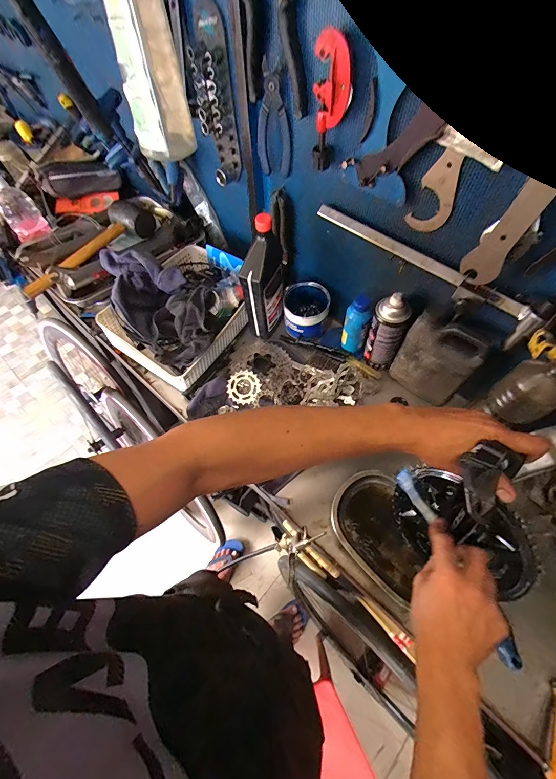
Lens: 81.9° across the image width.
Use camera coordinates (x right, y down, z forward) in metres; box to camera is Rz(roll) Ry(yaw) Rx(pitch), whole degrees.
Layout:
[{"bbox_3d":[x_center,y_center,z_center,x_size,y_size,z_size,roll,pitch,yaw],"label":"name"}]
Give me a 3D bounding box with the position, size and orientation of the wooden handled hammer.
[{"bbox_3d":[-0.434,-0.322,0.749,0.096,0.077,0.336,32,66,19],"label":"wooden handled hammer"}]

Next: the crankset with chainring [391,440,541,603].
[{"bbox_3d":[0.249,0.169,0.404,0.172,0.302,0.082,33,66,19],"label":"crankset with chainring"}]

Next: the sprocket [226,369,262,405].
[{"bbox_3d":[-0.073,-0.006,0.690,0.069,0.006,0.072,0,88,1],"label":"sprocket"}]

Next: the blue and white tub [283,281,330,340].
[{"bbox_3d":[0.064,-0.180,0.735,0.097,0.090,0.101,-1,60,2],"label":"blue and white tub"}]

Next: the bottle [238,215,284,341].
[{"bbox_3d":[-0.028,-0.223,0.665,0.050,0.244,0.097,23,63,14],"label":"bottle"}]

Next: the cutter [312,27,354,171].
[{"bbox_3d":[0.075,-0.393,0.452,0.051,0.152,0.020,27,65,17],"label":"cutter"}]

